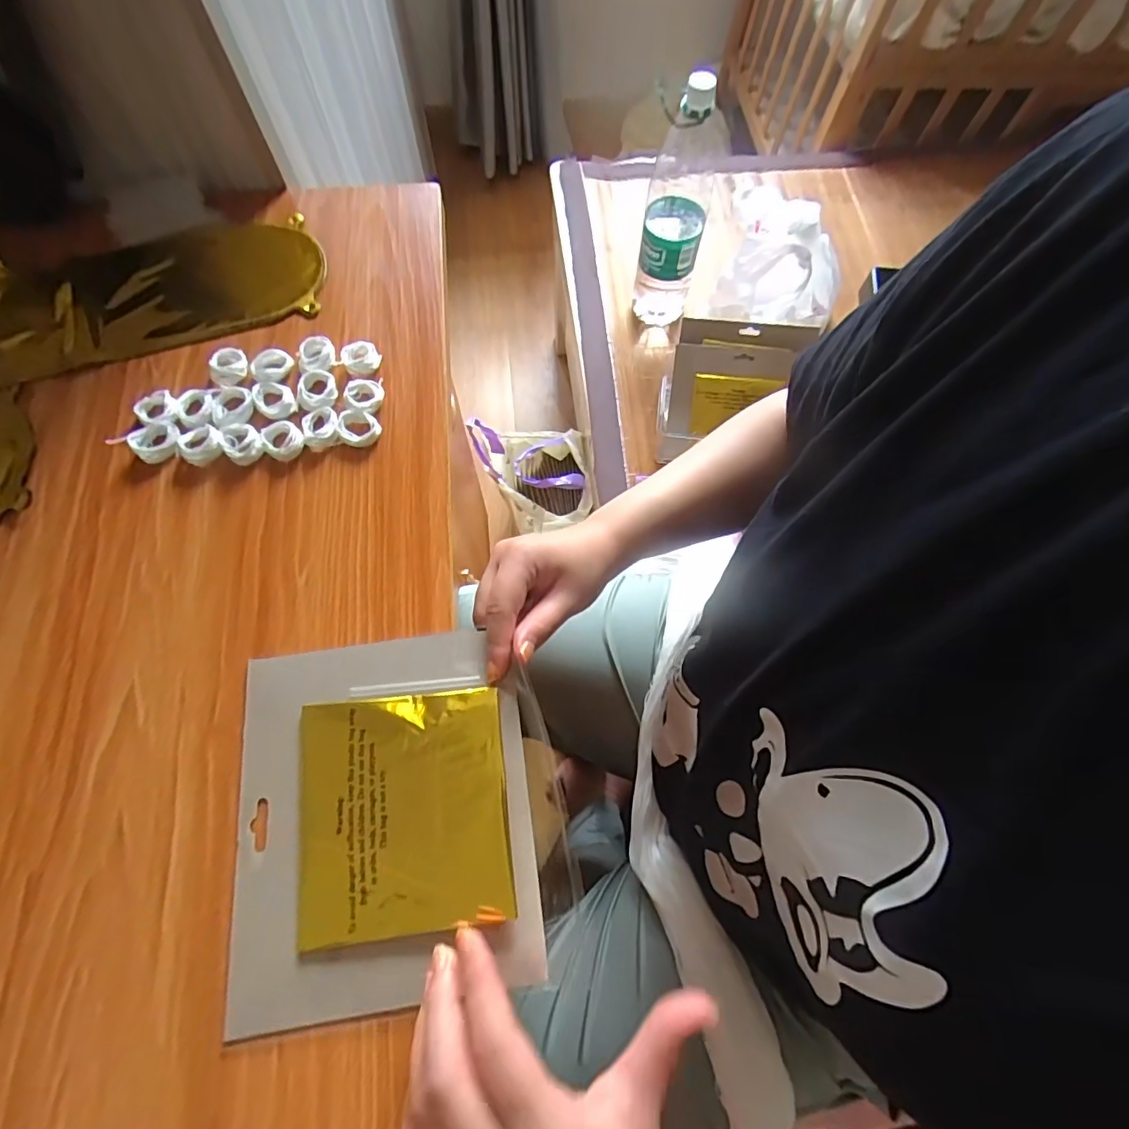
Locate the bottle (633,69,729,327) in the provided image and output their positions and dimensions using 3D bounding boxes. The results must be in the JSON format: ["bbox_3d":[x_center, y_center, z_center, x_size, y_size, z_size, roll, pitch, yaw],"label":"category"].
[{"bbox_3d":[0.160,-0.490,0.784,0.086,0.389,0.087,7,68,3],"label":"bottle"}]

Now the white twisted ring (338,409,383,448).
[{"bbox_3d":[-0.153,-0.102,0.399,0.030,0.008,0.026,13,68,4],"label":"white twisted ring"}]

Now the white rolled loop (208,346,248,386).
[{"bbox_3d":[-0.261,-0.155,0.419,0.027,0.009,0.040,-23,70,-11],"label":"white rolled loop"}]

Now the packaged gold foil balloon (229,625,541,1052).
[{"bbox_3d":[-0.102,0.137,0.308,0.162,0.014,0.189,-7,68,-5],"label":"packaged gold foil balloon"}]

